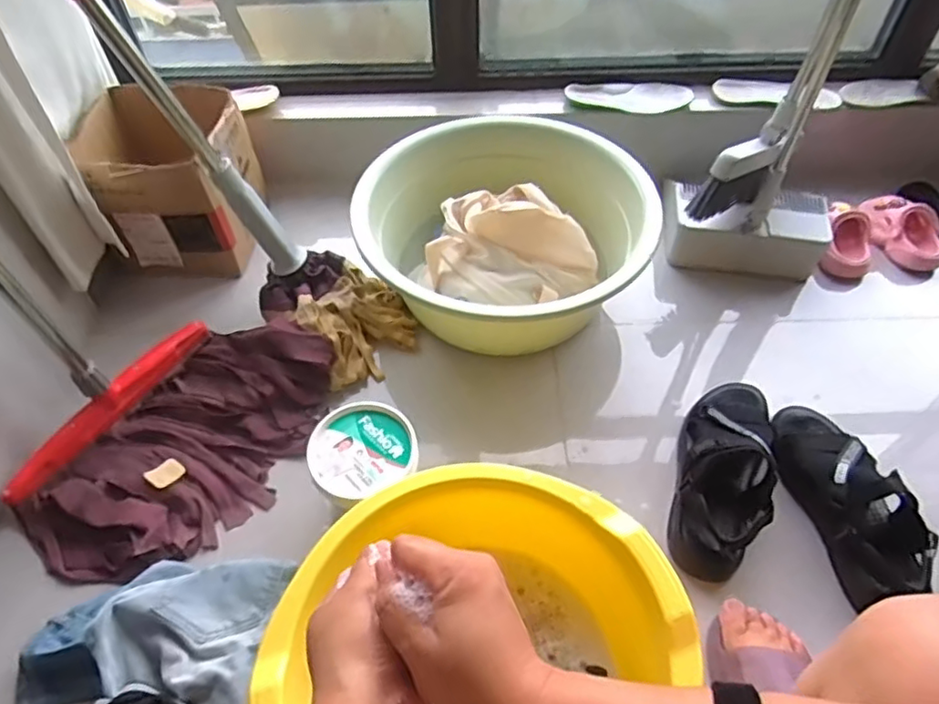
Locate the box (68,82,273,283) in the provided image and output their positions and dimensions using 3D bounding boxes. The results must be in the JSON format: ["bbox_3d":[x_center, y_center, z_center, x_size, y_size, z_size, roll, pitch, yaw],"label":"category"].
[{"bbox_3d":[-0.506,-0.299,1.079,0.229,0.232,0.243,0,52,1],"label":"box"}]

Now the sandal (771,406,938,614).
[{"bbox_3d":[0.488,0.183,0.810,0.100,0.098,0.262,-12,53,-8],"label":"sandal"}]

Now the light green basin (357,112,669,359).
[{"bbox_3d":[0.041,-0.194,1.027,0.425,0.195,0.387,-1,52,1],"label":"light green basin"}]

